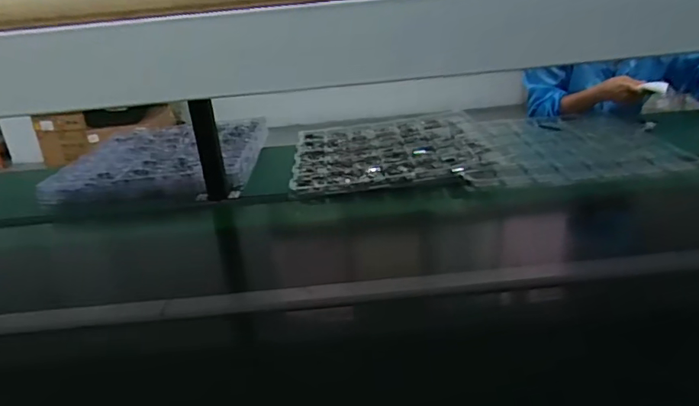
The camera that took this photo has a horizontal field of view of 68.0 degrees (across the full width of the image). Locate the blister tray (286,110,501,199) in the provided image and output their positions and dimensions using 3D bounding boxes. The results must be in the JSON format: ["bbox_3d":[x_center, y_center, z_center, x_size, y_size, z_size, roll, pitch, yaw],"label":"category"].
[{"bbox_3d":[0.103,-0.156,1.385,0.491,0.030,0.525,-5,24,1],"label":"blister tray"}]

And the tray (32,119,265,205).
[{"bbox_3d":[-0.505,-0.138,1.452,0.518,0.044,0.522,-4,24,2],"label":"tray"}]

